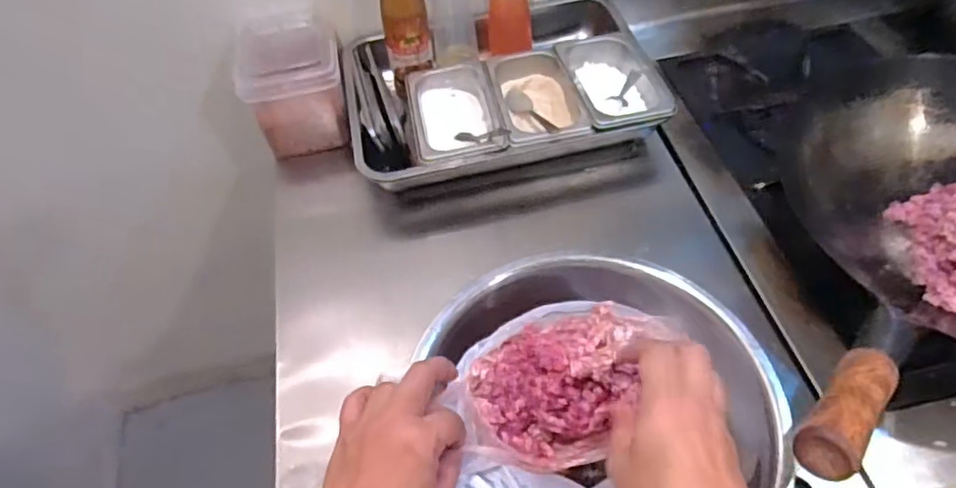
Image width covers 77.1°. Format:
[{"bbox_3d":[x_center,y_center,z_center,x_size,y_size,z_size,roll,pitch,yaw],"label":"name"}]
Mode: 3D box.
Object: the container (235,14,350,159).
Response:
[{"bbox_3d":[-0.235,-0.209,0.782,0.114,0.123,0.139,-11,52,-4],"label":"container"}]

